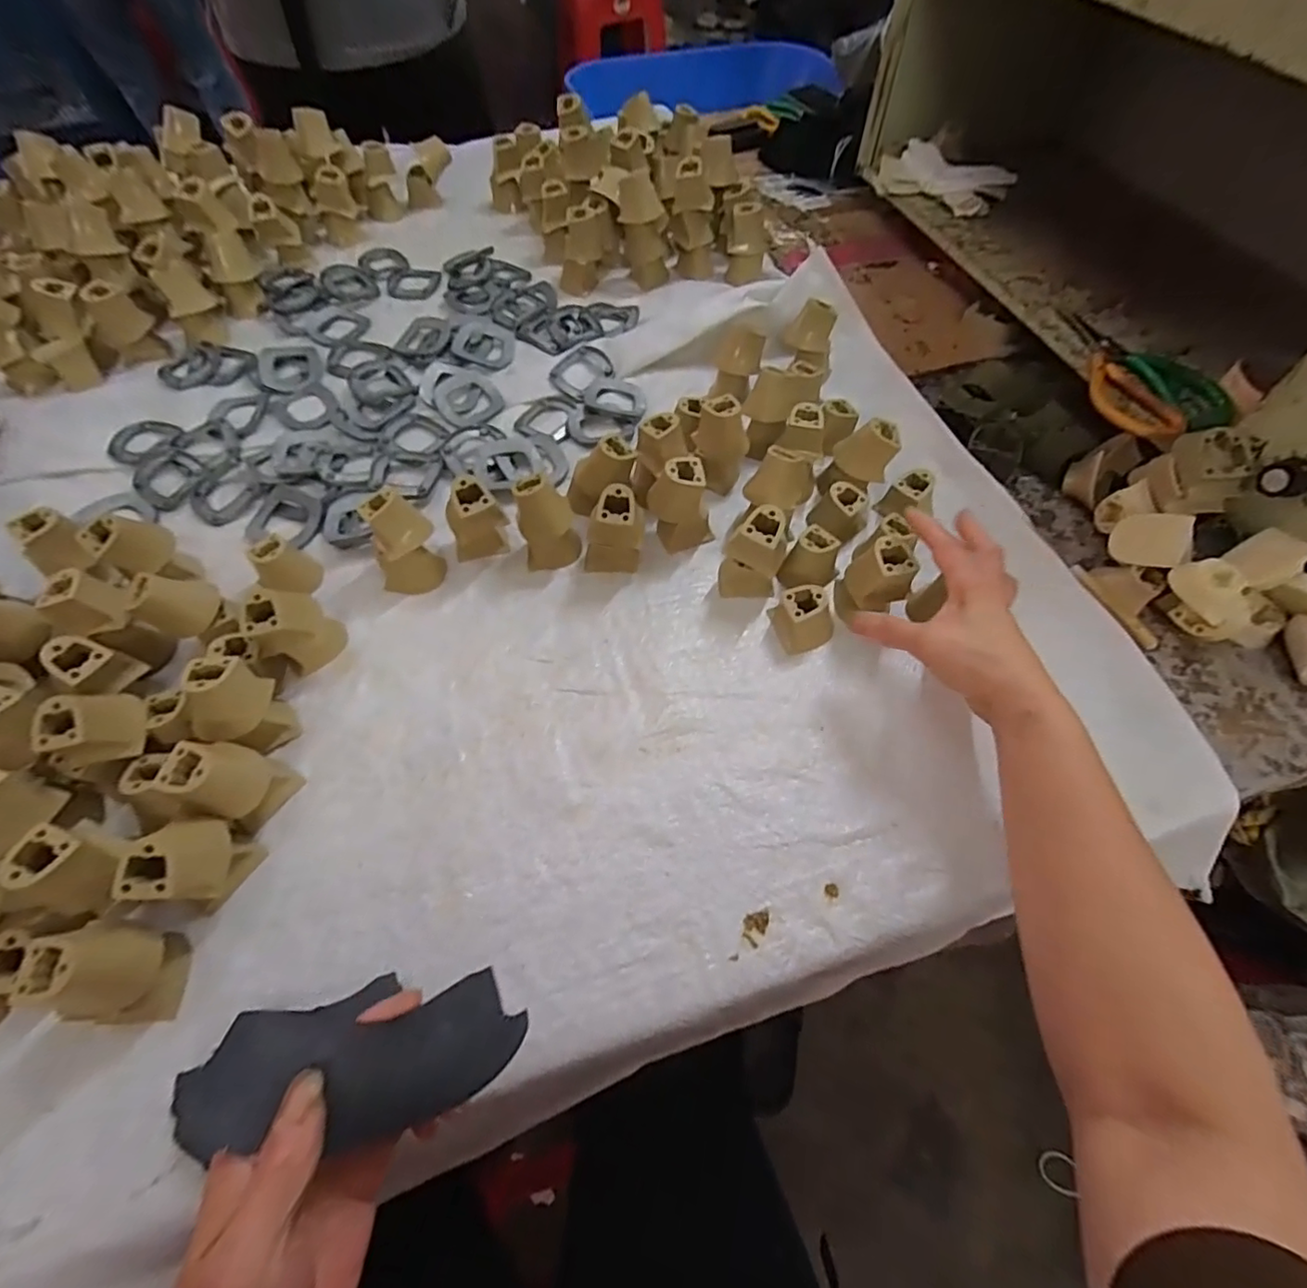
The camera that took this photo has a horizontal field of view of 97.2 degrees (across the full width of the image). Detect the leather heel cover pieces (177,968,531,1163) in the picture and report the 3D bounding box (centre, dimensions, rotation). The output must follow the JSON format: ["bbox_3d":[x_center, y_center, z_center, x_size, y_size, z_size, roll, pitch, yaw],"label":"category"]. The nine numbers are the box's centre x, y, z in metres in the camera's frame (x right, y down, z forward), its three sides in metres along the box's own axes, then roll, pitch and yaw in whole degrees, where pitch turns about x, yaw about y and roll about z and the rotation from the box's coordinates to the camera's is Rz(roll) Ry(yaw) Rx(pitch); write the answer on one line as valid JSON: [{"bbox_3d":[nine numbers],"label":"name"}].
[{"bbox_3d":[-0.112,0.164,0.227,0.119,0.030,0.049,6,57,-23],"label":"leather heel cover pieces"}]

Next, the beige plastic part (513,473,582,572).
[{"bbox_3d":[-0.084,-0.098,0.460,0.044,0.064,0.036,-11,60,-7],"label":"beige plastic part"}]

